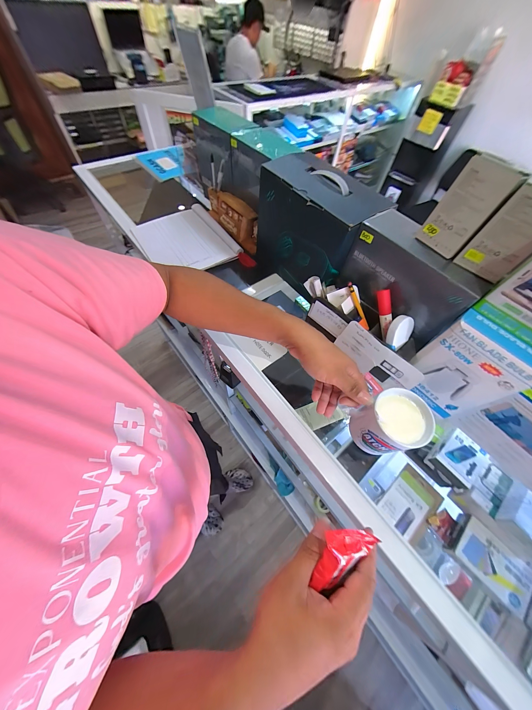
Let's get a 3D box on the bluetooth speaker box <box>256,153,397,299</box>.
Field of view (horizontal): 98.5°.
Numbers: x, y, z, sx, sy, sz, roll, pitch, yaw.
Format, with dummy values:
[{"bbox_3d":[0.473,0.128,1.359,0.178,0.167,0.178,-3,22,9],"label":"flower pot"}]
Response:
[{"bbox_3d":[0.089,-0.265,0.497,0.118,0.197,0.243,-35,67,-22],"label":"bluetooth speaker box"}]

